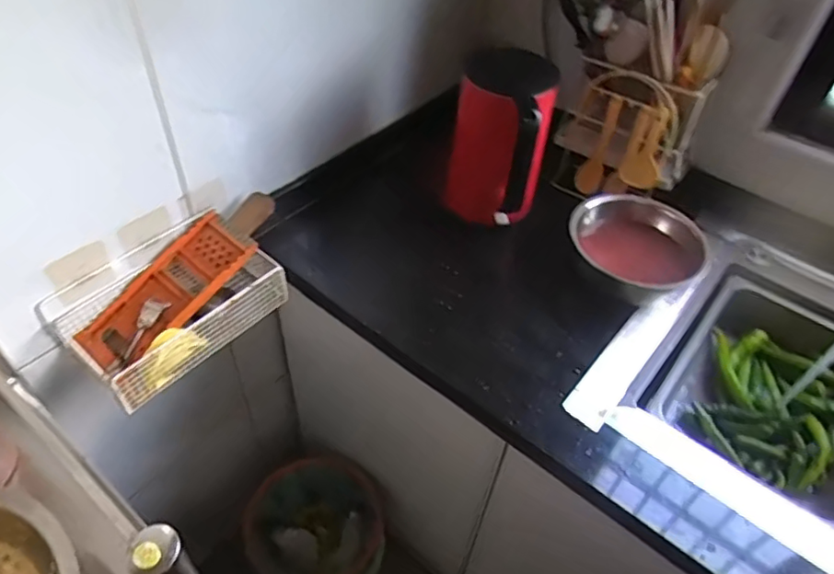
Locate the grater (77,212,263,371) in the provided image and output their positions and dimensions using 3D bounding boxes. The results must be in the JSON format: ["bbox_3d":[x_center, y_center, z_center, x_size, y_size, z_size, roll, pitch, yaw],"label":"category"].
[{"bbox_3d":[-0.324,0.005,0.774,0.099,0.026,0.240,37,75,26],"label":"grater"}]

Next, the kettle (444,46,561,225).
[{"bbox_3d":[0.116,-0.211,0.837,0.123,0.241,0.126,9,48,5],"label":"kettle"}]

